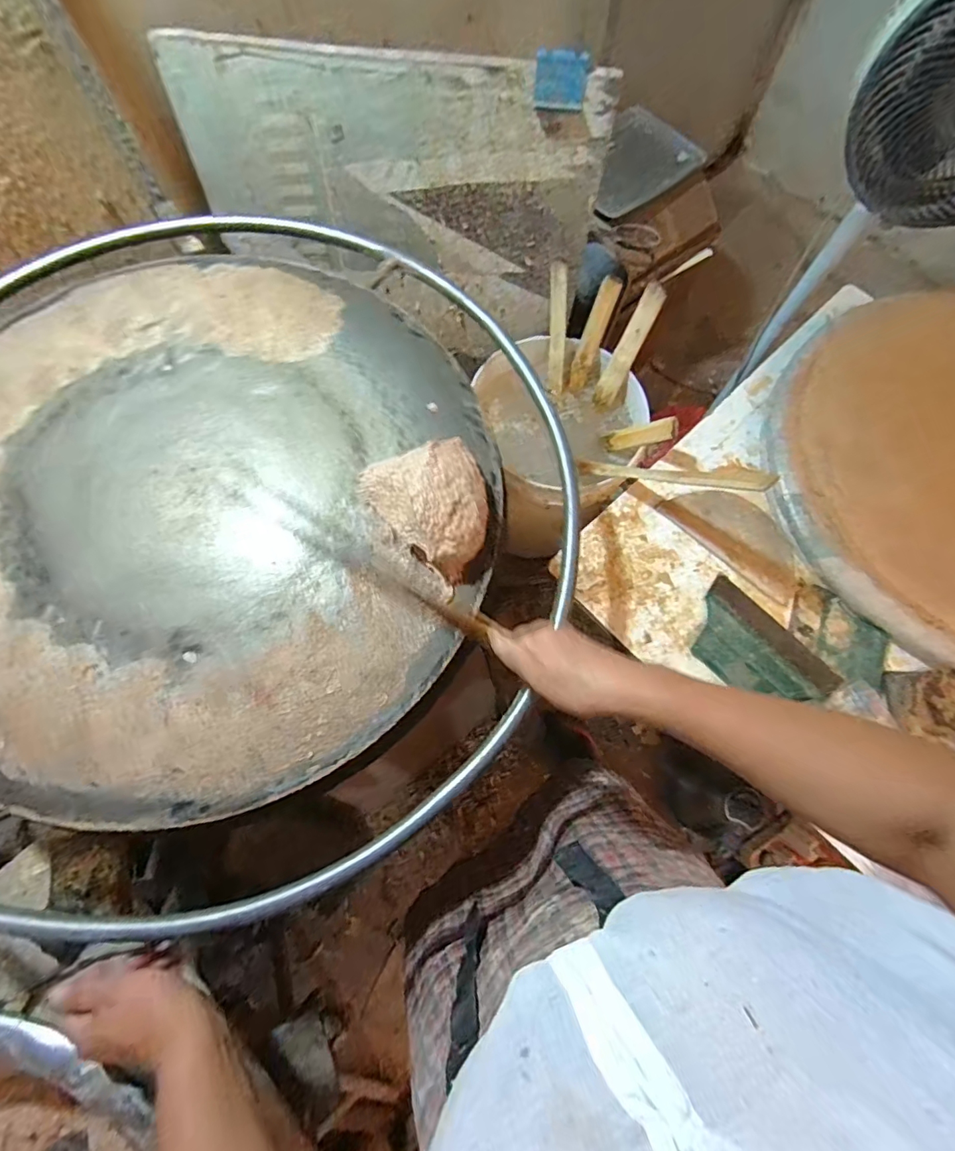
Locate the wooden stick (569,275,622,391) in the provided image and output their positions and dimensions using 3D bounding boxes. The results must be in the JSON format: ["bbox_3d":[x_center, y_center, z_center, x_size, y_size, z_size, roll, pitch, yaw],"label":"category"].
[{"bbox_3d":[0.188,-0.384,0.847,0.036,0.170,0.016,21,37,5],"label":"wooden stick"}]

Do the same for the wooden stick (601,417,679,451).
[{"bbox_3d":[0.241,-0.211,0.800,0.022,0.139,0.029,42,71,-27],"label":"wooden stick"}]

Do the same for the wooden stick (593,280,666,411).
[{"bbox_3d":[0.236,-0.354,0.831,0.040,0.196,0.016,30,42,8],"label":"wooden stick"}]

